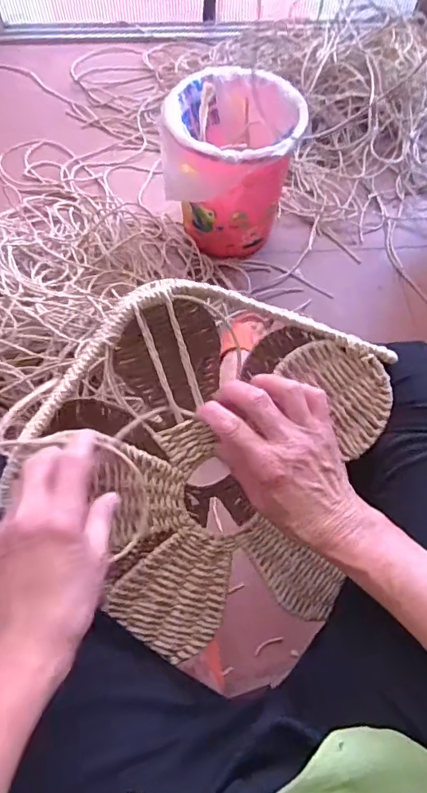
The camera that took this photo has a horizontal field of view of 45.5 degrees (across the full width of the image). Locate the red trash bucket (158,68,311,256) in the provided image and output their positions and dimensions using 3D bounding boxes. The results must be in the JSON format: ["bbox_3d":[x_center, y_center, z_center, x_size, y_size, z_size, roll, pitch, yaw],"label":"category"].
[{"bbox_3d":[0.038,-0.448,1.010,0.243,0.257,0.244,7,63,2],"label":"red trash bucket"}]

